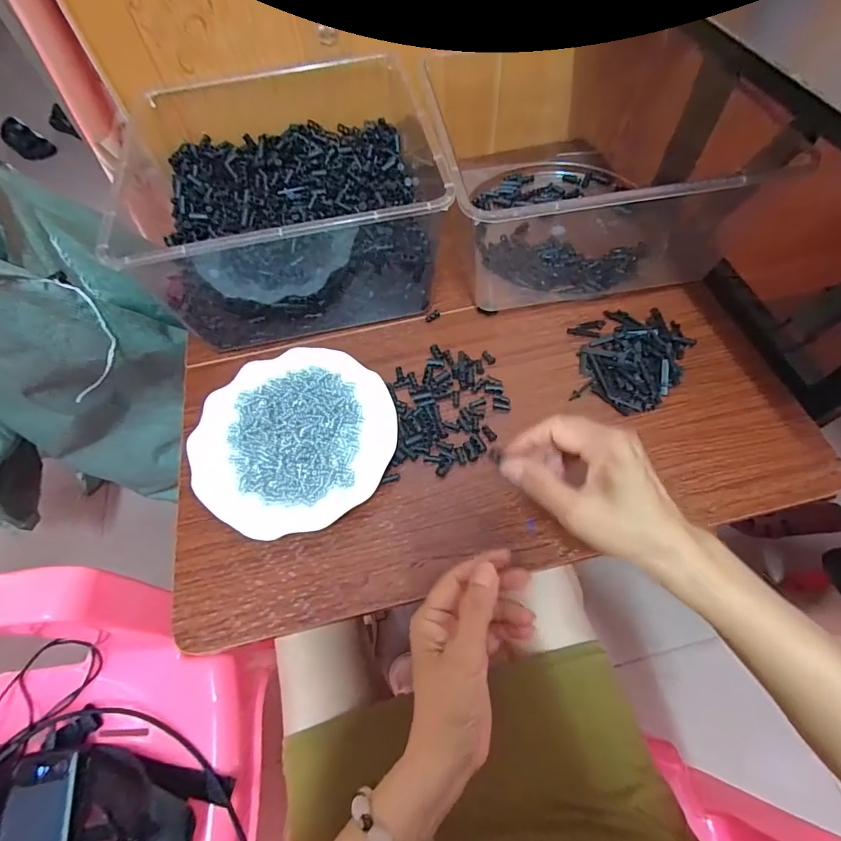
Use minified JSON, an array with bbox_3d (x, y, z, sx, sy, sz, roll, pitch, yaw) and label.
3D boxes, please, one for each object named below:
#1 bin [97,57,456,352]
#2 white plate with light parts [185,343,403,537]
[{"bbox_3d":[-0.140,-0.246,0.496,0.319,0.136,0.298,-13,61,-4],"label":"bin"},{"bbox_3d":[-0.116,0.013,0.414,0.180,0.028,0.180,-1,61,3],"label":"white plate with light parts"}]

